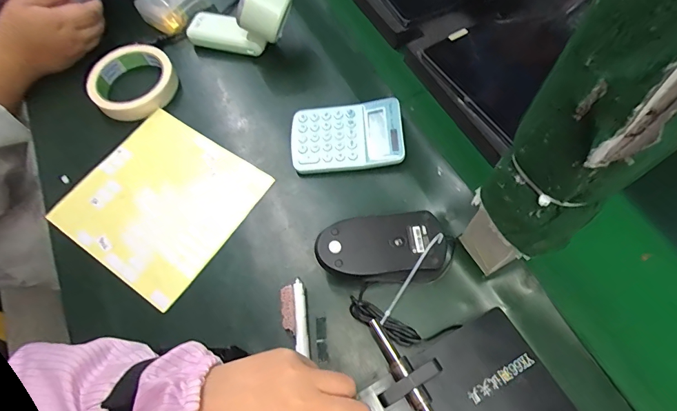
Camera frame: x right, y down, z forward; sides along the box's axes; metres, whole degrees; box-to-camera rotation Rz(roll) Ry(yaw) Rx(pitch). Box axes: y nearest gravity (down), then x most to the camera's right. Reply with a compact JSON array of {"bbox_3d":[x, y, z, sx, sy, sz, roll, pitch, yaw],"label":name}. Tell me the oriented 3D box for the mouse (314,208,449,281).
[{"bbox_3d":[0.041,0.037,0.358,0.118,0.043,0.060,-9,64,-2],"label":"mouse"}]

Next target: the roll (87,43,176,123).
[{"bbox_3d":[-0.238,-0.143,0.455,0.090,0.026,0.092,-1,64,2],"label":"roll"}]

